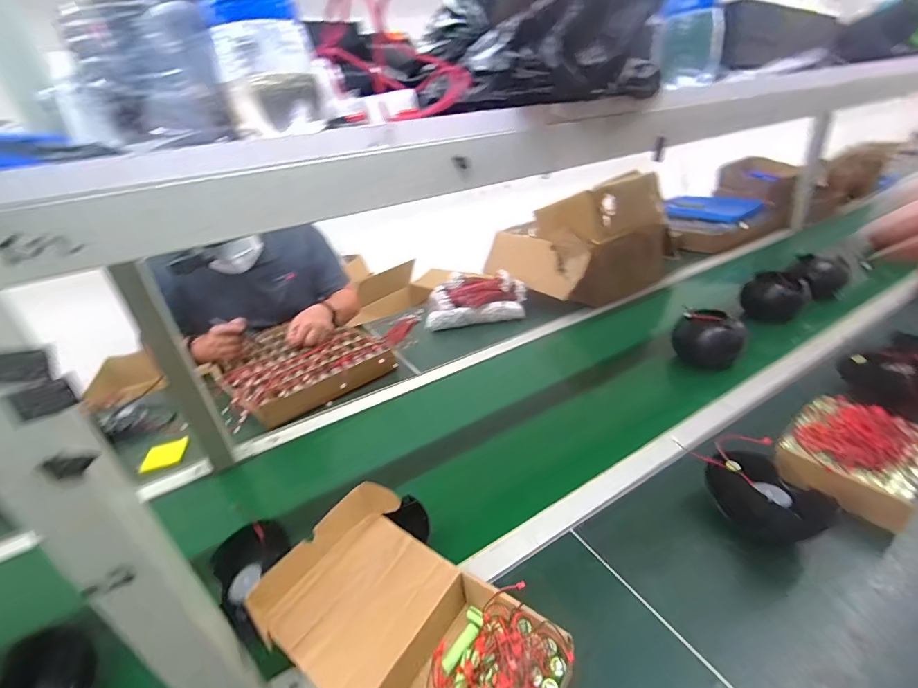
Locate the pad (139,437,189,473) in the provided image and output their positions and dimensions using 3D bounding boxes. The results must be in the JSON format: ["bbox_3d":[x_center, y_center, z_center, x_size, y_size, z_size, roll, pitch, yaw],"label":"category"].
[{"bbox_3d":[-0.569,0.212,0.803,0.069,0.004,0.090,-15,28,-16],"label":"pad"}]

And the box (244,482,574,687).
[{"bbox_3d":[-0.043,0.293,0.412,0.297,0.099,0.176,13,33,34],"label":"box"}]

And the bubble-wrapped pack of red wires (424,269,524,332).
[{"bbox_3d":[0.041,-0.128,1.201,0.279,0.113,0.189,-9,27,-4],"label":"bubble-wrapped pack of red wires"}]

